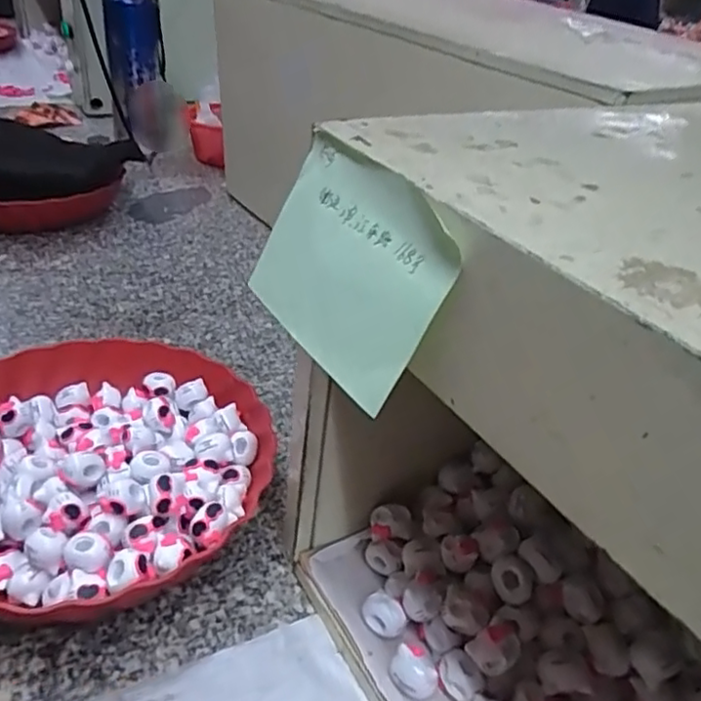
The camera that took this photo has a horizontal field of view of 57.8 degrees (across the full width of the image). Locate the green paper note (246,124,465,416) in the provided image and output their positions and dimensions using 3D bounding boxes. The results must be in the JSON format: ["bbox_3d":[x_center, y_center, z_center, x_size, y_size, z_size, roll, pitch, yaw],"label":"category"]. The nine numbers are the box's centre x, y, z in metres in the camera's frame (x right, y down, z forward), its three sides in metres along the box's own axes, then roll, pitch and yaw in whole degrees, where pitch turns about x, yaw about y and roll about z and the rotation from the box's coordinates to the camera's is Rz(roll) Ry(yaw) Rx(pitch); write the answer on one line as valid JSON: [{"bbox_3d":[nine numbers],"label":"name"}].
[{"bbox_3d":[-0.002,-0.032,0.237,0.004,0.070,0.096,9,26,-45],"label":"green paper note"}]

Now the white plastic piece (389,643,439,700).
[{"bbox_3d":[0.034,0.169,0.333,0.025,0.023,0.016,23,39,25],"label":"white plastic piece"}]

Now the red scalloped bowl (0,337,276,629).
[{"bbox_3d":[-0.178,0.077,0.431,0.231,0.053,0.236,3,35,-2],"label":"red scalloped bowl"}]

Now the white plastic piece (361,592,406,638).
[{"bbox_3d":[0.019,0.152,0.360,0.018,0.020,0.022,-25,44,-35],"label":"white plastic piece"}]

